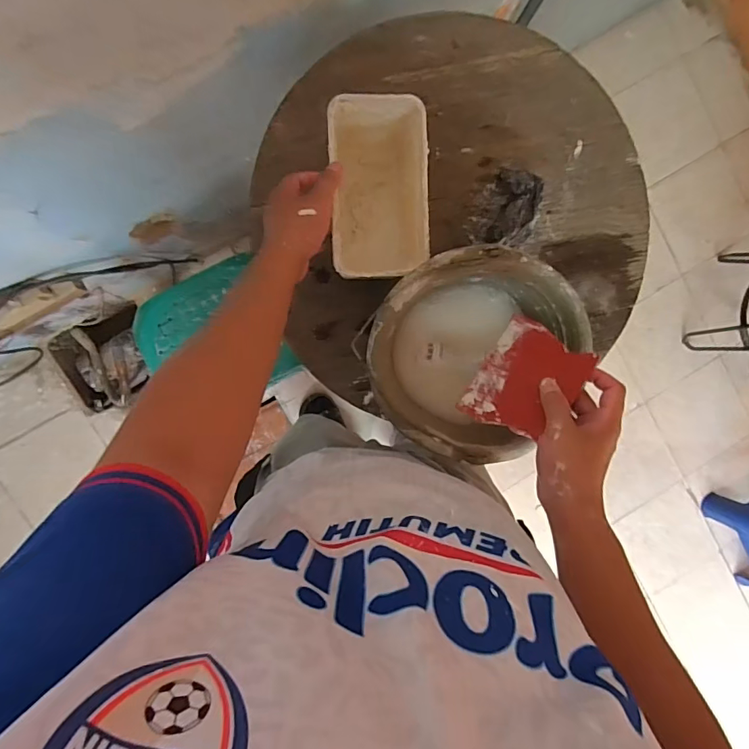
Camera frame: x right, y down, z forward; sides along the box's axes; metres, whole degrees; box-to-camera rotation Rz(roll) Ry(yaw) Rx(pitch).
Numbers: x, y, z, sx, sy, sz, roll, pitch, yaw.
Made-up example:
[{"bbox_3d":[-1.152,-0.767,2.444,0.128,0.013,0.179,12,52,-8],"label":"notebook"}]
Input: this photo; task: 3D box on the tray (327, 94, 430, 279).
[{"bbox_3d":[-0.001,-0.219,0.595,0.108,0.136,0.198,-3,95,-6],"label":"tray"}]

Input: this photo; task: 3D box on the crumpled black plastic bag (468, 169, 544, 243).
[{"bbox_3d":[0.182,-0.232,0.659,0.079,0.055,0.108,19,92,-7],"label":"crumpled black plastic bag"}]

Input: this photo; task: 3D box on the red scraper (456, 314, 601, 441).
[{"bbox_3d":[0.159,0.006,0.497,0.005,0.106,0.120,33,90,-49],"label":"red scraper"}]

